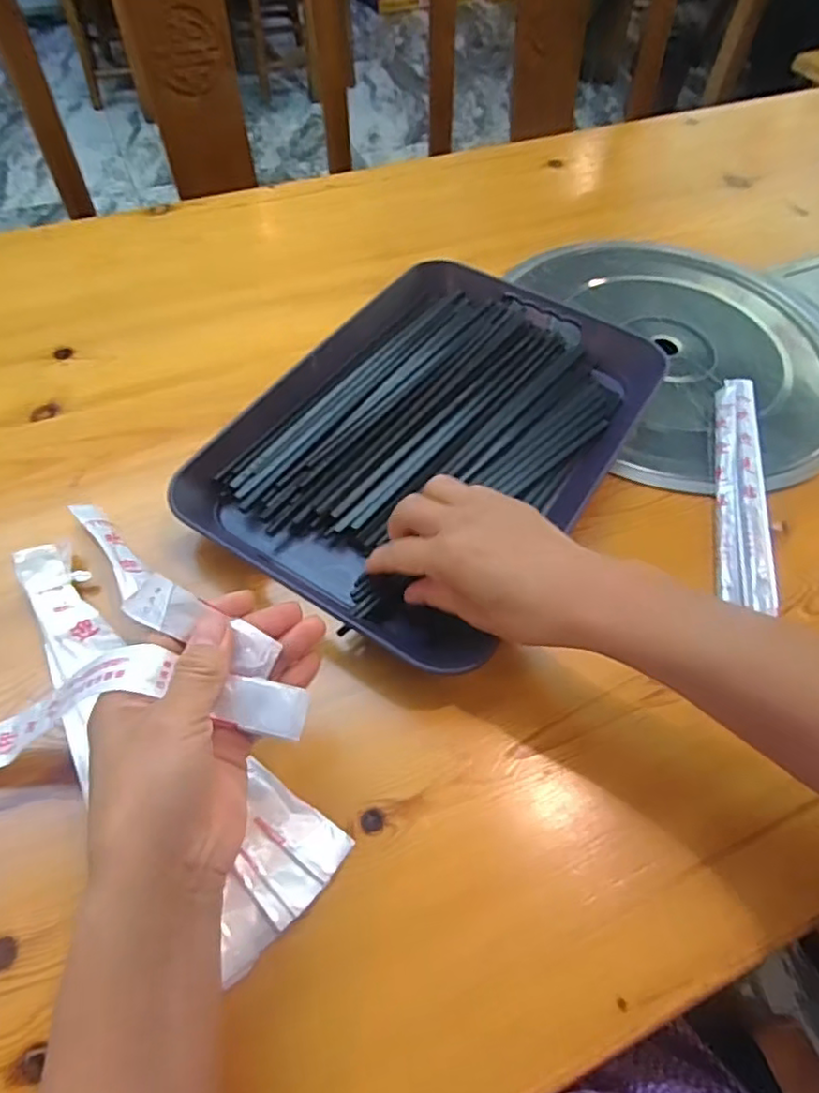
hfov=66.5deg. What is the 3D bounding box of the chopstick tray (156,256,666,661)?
[{"bbox_3d":[0.022,-0.092,0.473,0.242,0.036,0.348,29,60,16],"label":"chopstick tray"}]

